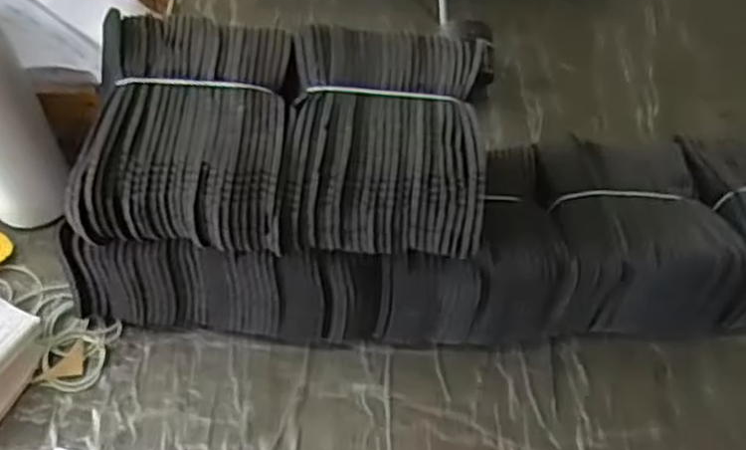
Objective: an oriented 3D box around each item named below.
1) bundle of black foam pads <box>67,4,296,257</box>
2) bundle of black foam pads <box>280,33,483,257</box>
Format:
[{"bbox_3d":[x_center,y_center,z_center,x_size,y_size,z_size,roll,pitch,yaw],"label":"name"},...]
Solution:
[{"bbox_3d":[-0.112,-0.059,0.466,0.120,0.056,0.144,2,58,-4],"label":"bundle of black foam pads"},{"bbox_3d":[0.010,-0.052,0.471,0.118,0.061,0.138,5,58,-2],"label":"bundle of black foam pads"}]

